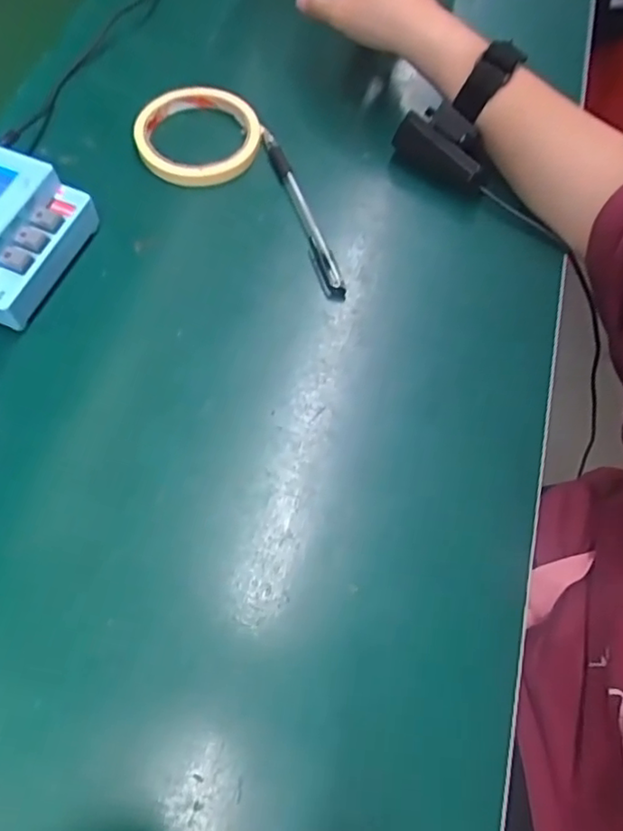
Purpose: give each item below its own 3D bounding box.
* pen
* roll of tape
[{"bbox_3d":[-0.008,-0.149,0.444,0.014,0.013,0.154,-18,66,-9],"label":"pen"},{"bbox_3d":[-0.085,-0.213,0.470,0.089,0.017,0.090,0,65,-1],"label":"roll of tape"}]

